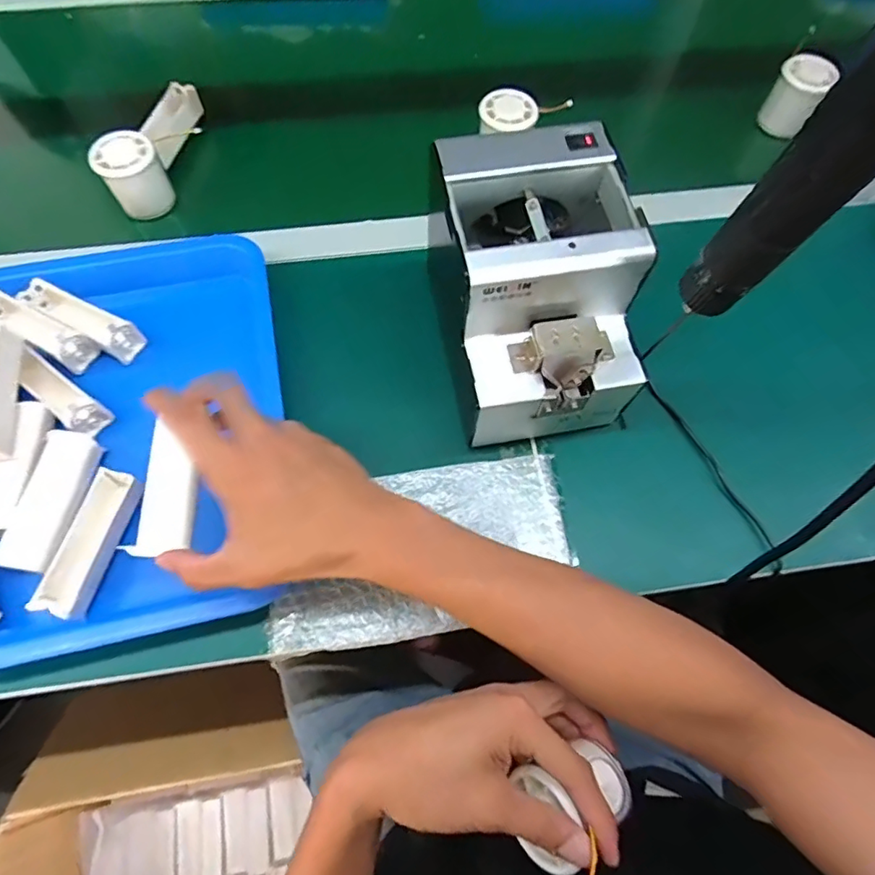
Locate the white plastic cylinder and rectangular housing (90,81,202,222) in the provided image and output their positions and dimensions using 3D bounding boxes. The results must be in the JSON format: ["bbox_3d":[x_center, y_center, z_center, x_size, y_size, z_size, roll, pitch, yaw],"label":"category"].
[{"bbox_3d":[-0.279,-0.298,0.537,0.051,0.059,0.150,14,67,5],"label":"white plastic cylinder and rectangular housing"}]

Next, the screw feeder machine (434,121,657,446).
[{"bbox_3d":[0.073,-0.108,0.397,0.124,0.133,0.176,-13,68,-7],"label":"screw feeder machine"}]

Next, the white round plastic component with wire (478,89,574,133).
[{"bbox_3d":[0.091,-0.327,0.537,0.099,0.023,0.053,-6,67,-4],"label":"white round plastic component with wire"}]

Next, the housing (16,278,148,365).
[{"bbox_3d":[-0.301,-0.102,0.448,0.103,0.035,0.030,29,69,11],"label":"housing"}]

